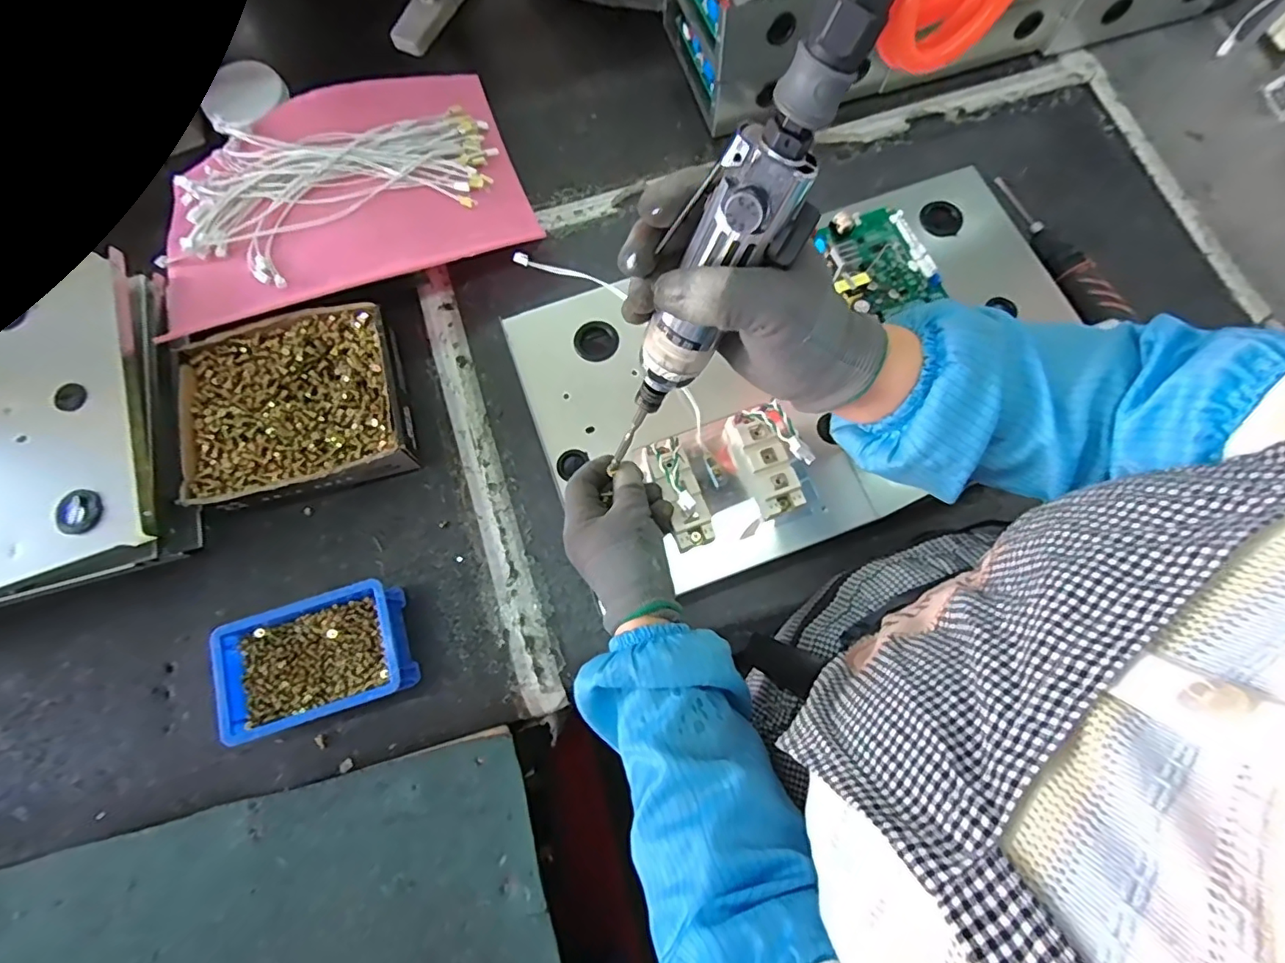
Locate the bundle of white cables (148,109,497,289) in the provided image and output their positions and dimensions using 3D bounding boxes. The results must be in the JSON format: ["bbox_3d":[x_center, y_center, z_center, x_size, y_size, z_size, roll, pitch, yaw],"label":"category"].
[{"bbox_3d":[-0.344,-0.332,0.607,0.366,0.038,0.218,-25,77,-4],"label":"bundle of white cables"}]

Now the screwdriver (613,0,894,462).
[{"bbox_3d":[0.040,-0.103,0.288,0.034,0.282,0.037,-35,76,-35],"label":"screwdriver"}]

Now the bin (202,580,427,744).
[{"bbox_3d":[-0.286,0.157,0.492,0.146,0.056,0.099,-17,76,-2],"label":"bin"}]

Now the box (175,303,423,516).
[{"bbox_3d":[-0.342,-0.074,0.552,0.203,0.052,0.180,-17,76,-2],"label":"box"}]

